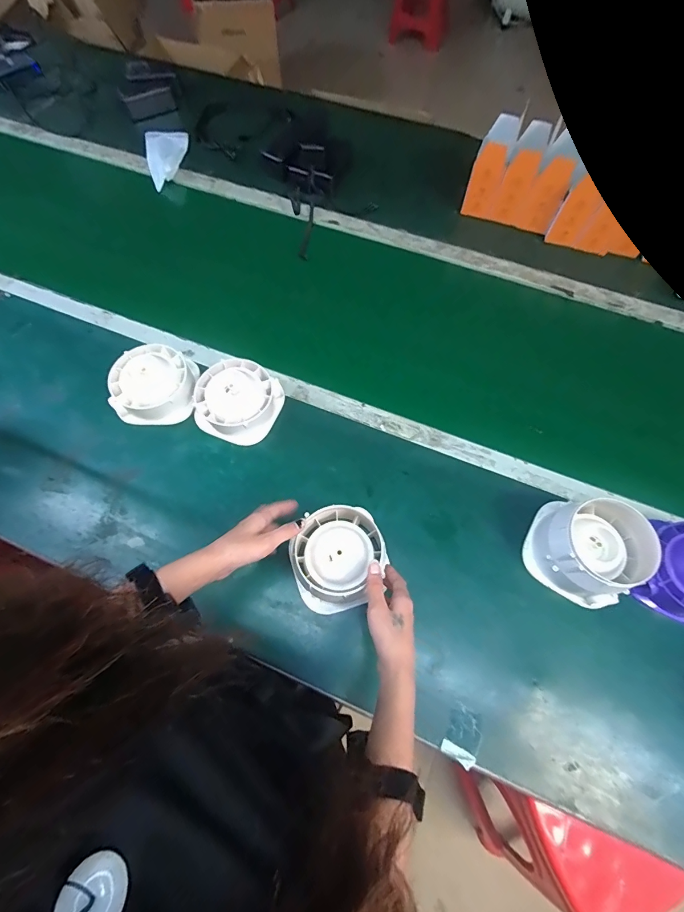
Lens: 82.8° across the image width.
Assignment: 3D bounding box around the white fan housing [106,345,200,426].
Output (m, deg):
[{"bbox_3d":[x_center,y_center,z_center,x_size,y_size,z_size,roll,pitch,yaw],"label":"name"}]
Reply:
[{"bbox_3d":[-0.323,-0.124,0.671,0.140,0.063,0.129,0,67,-1],"label":"white fan housing"}]

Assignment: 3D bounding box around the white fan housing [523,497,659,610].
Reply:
[{"bbox_3d":[0.345,0.127,0.548,0.131,0.099,0.137,31,70,11],"label":"white fan housing"}]

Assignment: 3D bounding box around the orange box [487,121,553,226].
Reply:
[{"bbox_3d":[0.371,-0.592,0.818,0.071,0.140,0.101,21,68,8],"label":"orange box"}]

